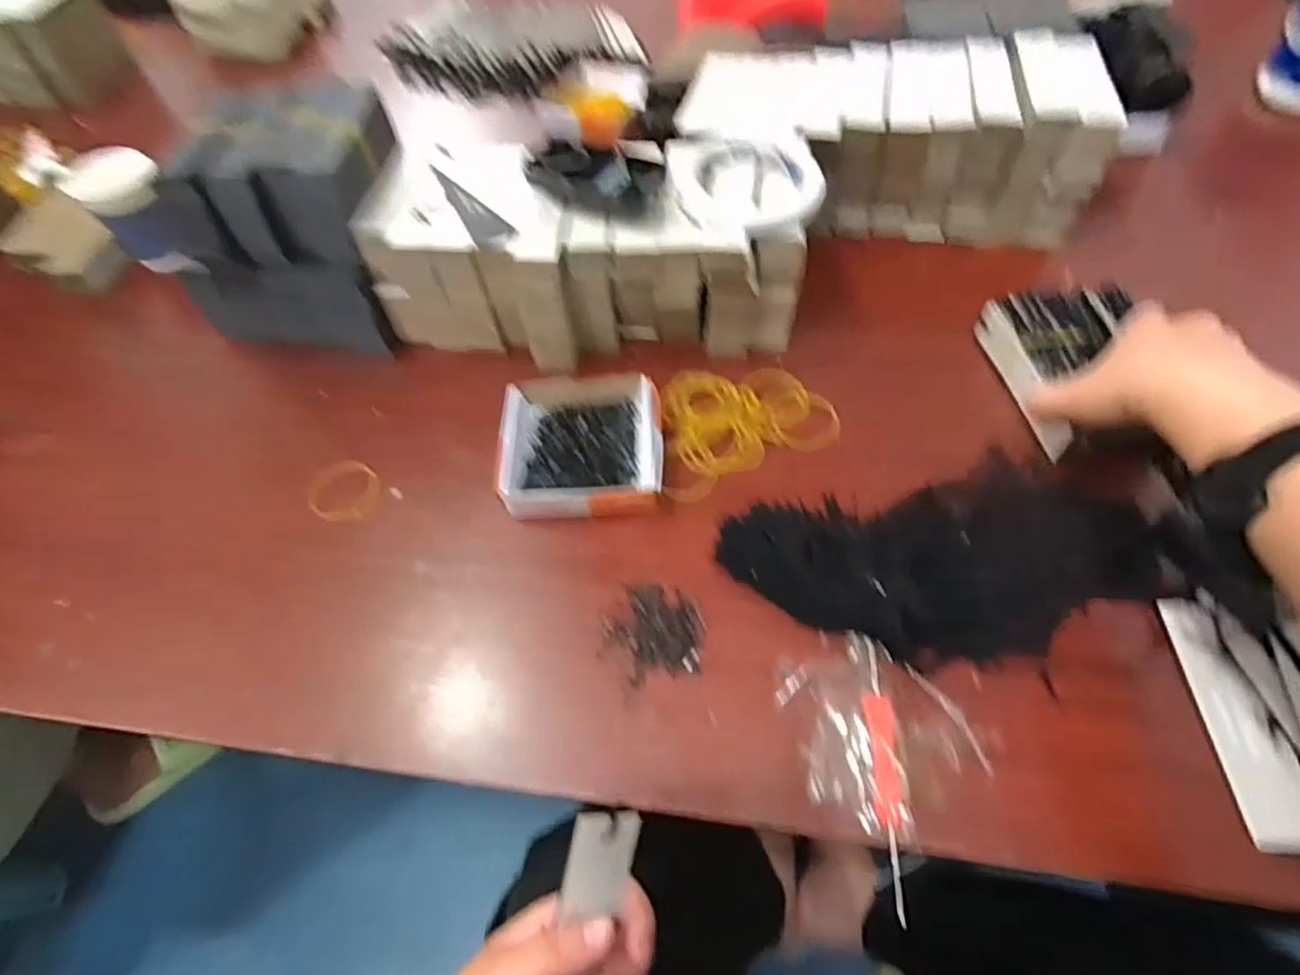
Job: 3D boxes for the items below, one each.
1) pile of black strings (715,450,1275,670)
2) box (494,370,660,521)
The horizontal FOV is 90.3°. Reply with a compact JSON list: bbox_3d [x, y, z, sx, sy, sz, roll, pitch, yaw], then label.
[{"bbox_3d":[0.195,0.040,0.398,0.286,0.031,0.121,-8,58,0],"label":"pile of black strings"},{"bbox_3d":[-0.049,-0.038,0.470,0.112,0.028,0.116,-3,58,3],"label":"box"}]

